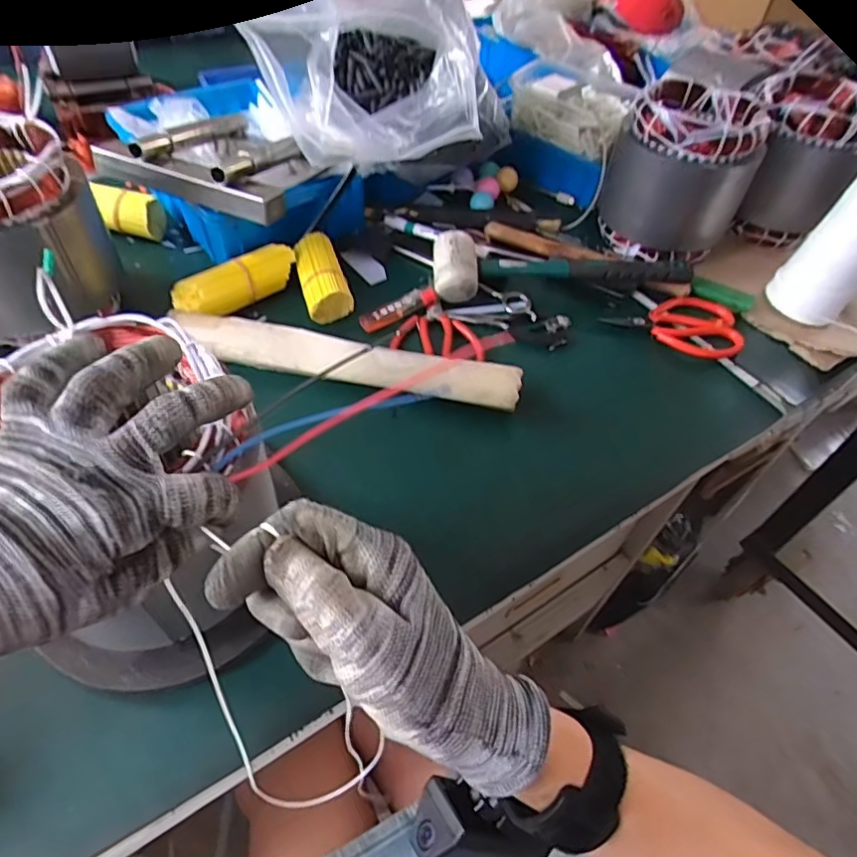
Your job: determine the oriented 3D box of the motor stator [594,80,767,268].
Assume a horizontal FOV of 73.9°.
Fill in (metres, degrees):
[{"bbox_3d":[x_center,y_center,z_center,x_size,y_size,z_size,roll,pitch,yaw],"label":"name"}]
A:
[{"bbox_3d":[0.286,-0.287,0.665,0.148,0.174,0.138,25,53,15],"label":"motor stator"}]

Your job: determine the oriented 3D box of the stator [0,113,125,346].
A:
[{"bbox_3d":[-0.376,-0.180,0.513,0.142,0.141,0.142,-18,55,-19],"label":"stator"}]

